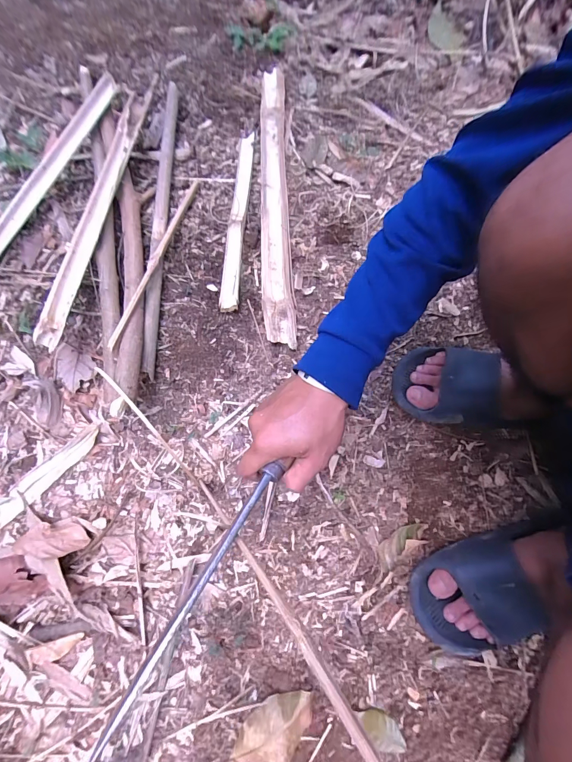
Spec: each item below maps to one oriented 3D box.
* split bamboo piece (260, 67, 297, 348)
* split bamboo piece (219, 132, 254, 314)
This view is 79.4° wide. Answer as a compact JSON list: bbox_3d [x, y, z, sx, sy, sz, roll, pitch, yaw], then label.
[{"bbox_3d":[-0.019,-0.327,0.602,0.050,0.021,0.573,-2,76,-2],"label":"split bamboo piece"},{"bbox_3d":[-0.082,-0.281,0.581,0.030,0.020,0.363,3,75,-1],"label":"split bamboo piece"}]

